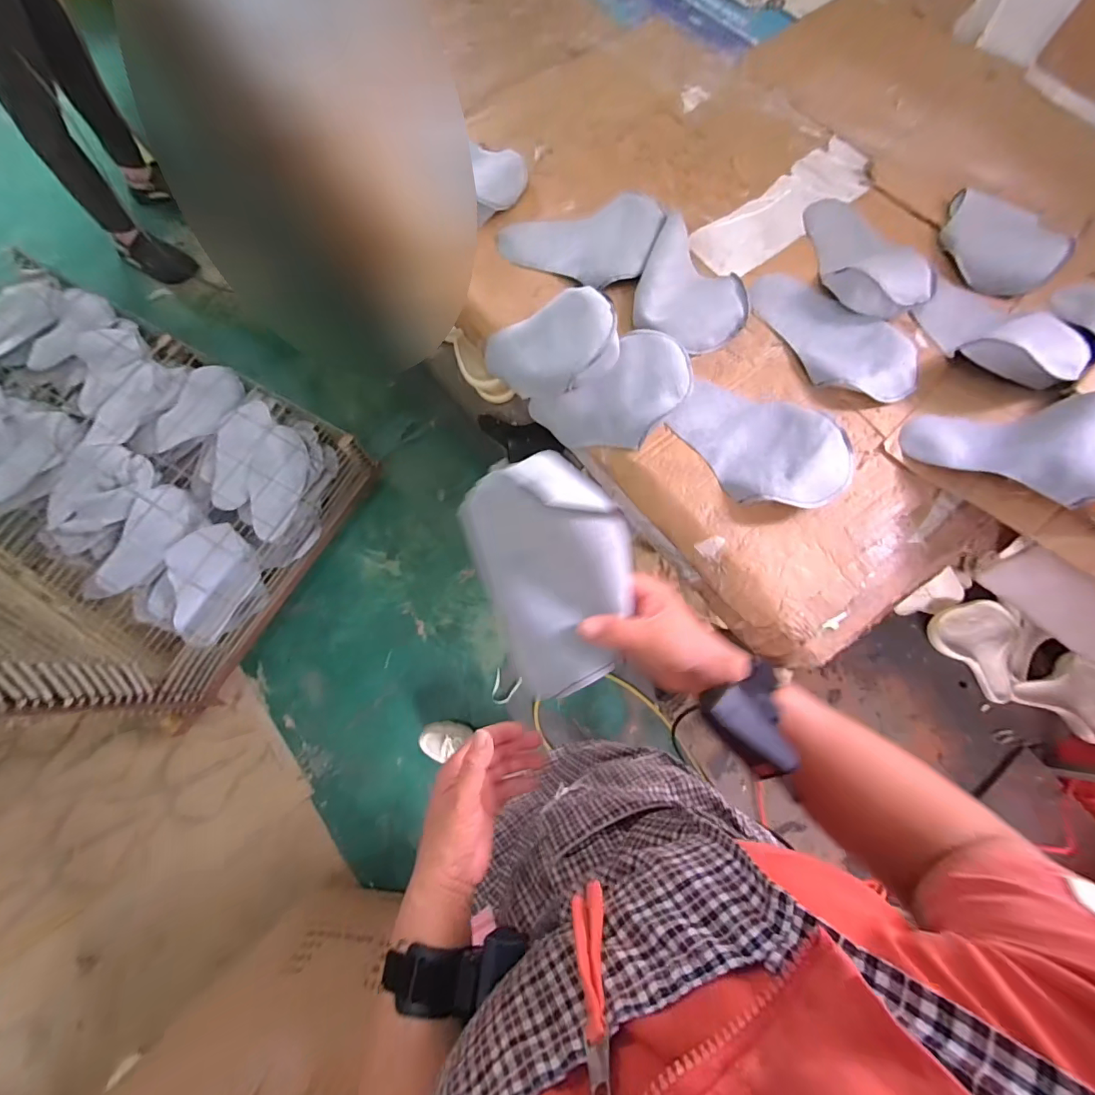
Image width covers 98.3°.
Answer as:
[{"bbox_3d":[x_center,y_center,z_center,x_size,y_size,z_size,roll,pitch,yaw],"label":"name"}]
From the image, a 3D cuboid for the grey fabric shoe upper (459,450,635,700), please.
[{"bbox_3d":[0.005,0.021,0.366,0.059,0.120,0.172,-31,97,-49],"label":"grey fabric shoe upper"}]

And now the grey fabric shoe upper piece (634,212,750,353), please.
[{"bbox_3d":[0.227,-0.402,0.742,0.163,0.054,0.211,14,73,3],"label":"grey fabric shoe upper piece"}]

